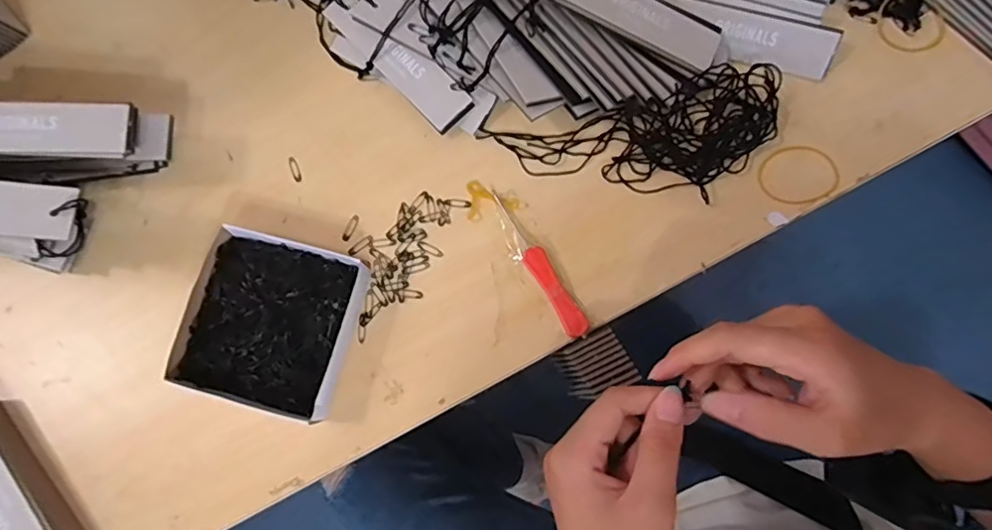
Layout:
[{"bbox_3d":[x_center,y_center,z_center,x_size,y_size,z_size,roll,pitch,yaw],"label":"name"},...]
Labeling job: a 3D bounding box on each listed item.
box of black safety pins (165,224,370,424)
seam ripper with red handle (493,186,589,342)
[{"bbox_3d":[-0.144,0.037,0.358,0.101,0.023,0.105,12,78,4],"label":"box of black safety pins"},{"bbox_3d":[0.027,-0.002,0.371,0.015,0.006,0.111,-31,78,-5],"label":"seam ripper with red handle"}]

